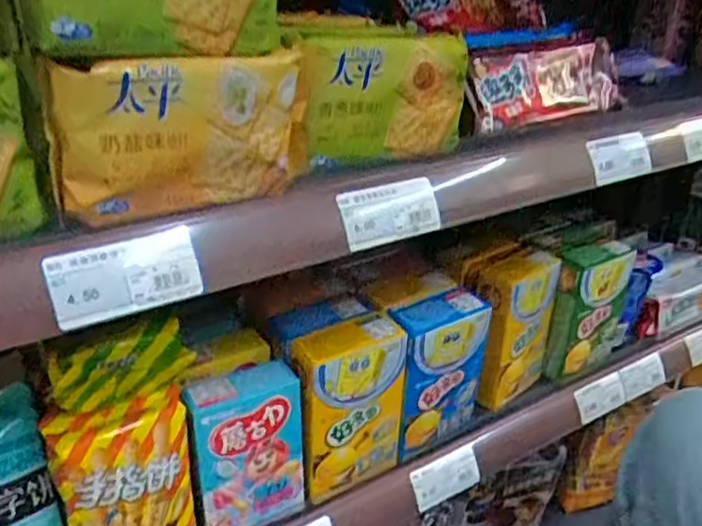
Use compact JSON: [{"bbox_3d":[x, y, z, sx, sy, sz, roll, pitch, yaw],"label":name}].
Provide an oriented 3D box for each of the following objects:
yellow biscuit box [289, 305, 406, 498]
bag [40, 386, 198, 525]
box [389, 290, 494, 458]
[{"bbox_3d":[-0.003,0.124,0.575,0.094,0.149,0.044,-13,32,-27],"label":"yellow biscuit box"},{"bbox_3d":[-0.159,0.166,0.476,0.088,0.150,0.043,-13,32,-27],"label":"bag"},{"bbox_3d":[0.078,0.102,0.621,0.095,0.141,0.051,-14,33,-29],"label":"box"}]

